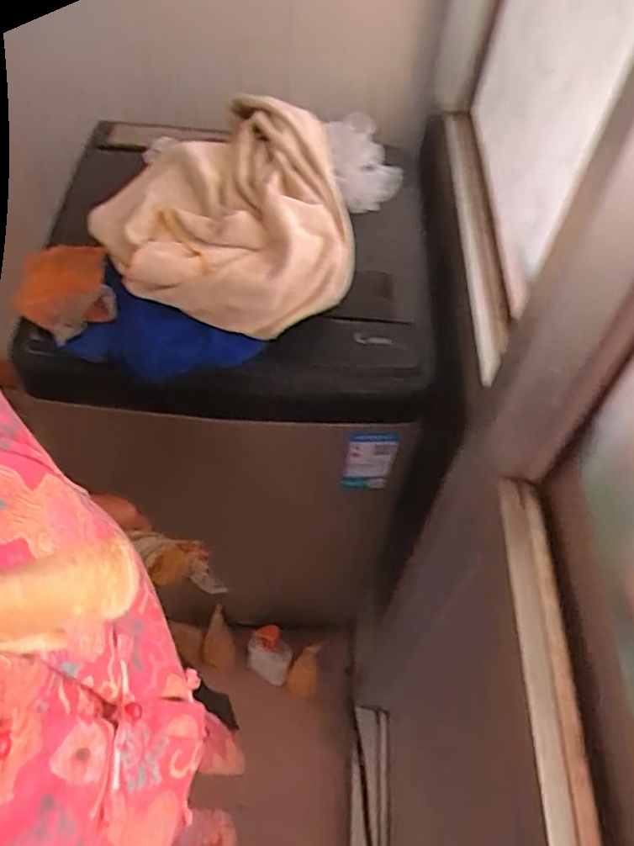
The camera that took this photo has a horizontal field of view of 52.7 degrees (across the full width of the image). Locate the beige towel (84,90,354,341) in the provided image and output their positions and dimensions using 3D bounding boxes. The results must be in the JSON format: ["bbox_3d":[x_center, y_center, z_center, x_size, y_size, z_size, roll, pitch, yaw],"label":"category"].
[{"bbox_3d":[-0.100,-0.272,0.782,0.305,0.107,0.353,12,52,4],"label":"beige towel"}]

